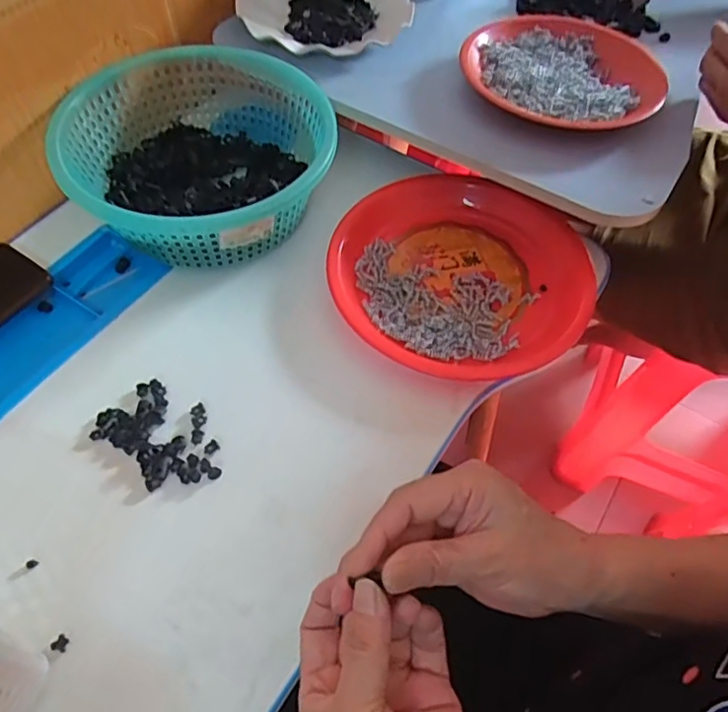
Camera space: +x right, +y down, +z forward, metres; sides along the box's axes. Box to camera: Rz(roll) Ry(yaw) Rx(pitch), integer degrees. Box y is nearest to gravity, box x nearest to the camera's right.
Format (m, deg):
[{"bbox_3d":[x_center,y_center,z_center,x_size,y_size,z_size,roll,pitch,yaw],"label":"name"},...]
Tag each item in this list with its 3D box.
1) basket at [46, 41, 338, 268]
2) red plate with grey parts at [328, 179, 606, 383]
[{"bbox_3d":[-0.154,-0.185,0.541,0.225,0.075,0.230,1,57,-2],"label":"basket"},{"bbox_3d":[0.084,-0.072,0.516,0.221,0.028,0.204,1,57,-2],"label":"red plate with grey parts"}]

